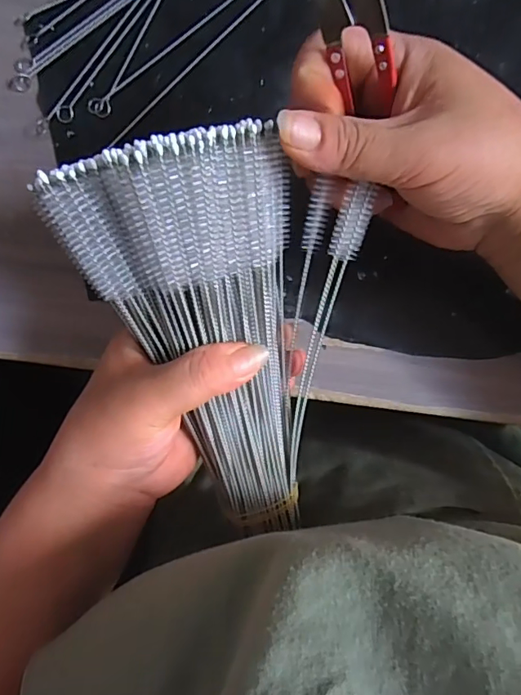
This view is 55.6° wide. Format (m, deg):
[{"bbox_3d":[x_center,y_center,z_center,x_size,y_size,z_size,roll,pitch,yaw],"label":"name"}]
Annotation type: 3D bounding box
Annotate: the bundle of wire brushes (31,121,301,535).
[{"bbox_3d":[-0.020,0.007,0.236,0.087,0.036,0.201,-11,113,7],"label":"bundle of wire brushes"}]

